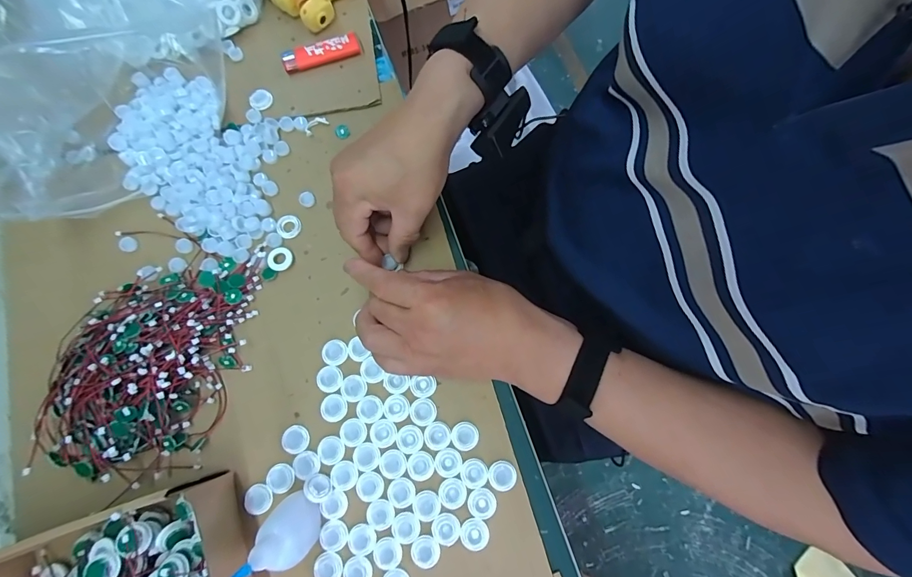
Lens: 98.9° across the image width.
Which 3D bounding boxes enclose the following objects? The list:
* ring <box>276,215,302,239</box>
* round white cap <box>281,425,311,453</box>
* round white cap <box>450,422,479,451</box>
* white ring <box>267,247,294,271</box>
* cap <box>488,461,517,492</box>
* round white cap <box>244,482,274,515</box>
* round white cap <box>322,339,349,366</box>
[{"bbox_3d":[-0.162,-0.060,0.379,0.022,0.004,0.022,0,77,-1],"label":"ring"},{"bbox_3d":[-0.138,0.129,0.334,0.023,0.004,0.022,0,77,-1],"label":"round white cap"},{"bbox_3d":[0.008,0.126,0.332,0.023,0.004,0.022,0,77,-1],"label":"round white cap"},{"bbox_3d":[-0.166,-0.028,0.369,0.023,0.007,0.023,0,77,-1],"label":"white ring"},{"bbox_3d":[0.039,0.156,0.325,0.023,0.004,0.022,0,77,-1],"label":"cap"},{"bbox_3d":[-0.165,0.176,0.324,0.025,0.004,0.023,0,77,-1],"label":"round white cap"},{"bbox_3d":[-0.108,0.057,0.350,0.023,0.004,0.022,0,77,-1],"label":"round white cap"}]

